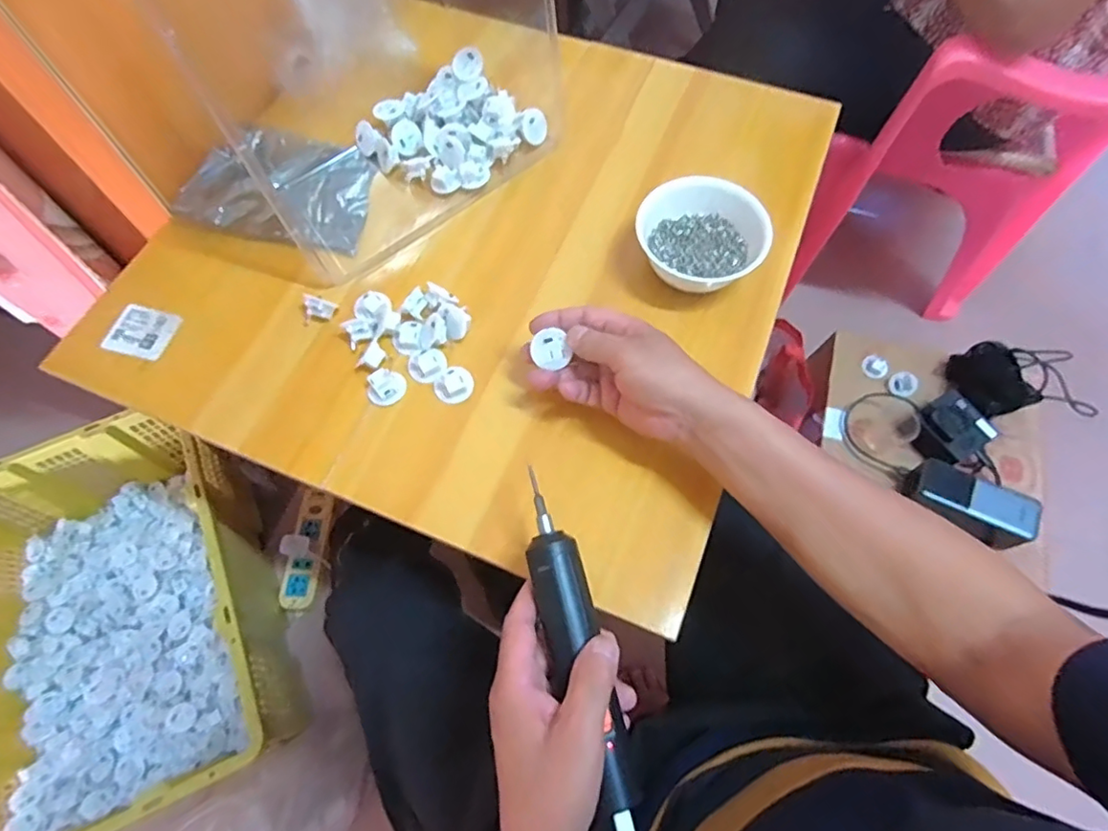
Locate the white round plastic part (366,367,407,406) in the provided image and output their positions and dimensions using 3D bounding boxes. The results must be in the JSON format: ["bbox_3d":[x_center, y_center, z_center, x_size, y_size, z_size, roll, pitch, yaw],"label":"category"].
[{"bbox_3d":[-0.144,-0.025,0.499,0.033,0.014,0.028,-36,70,-15],"label":"white round plastic part"}]

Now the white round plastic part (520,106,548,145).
[{"bbox_3d":[-0.021,-0.300,0.607,0.029,0.034,0.004,-40,34,0],"label":"white round plastic part"}]

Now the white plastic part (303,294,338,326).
[{"bbox_3d":[-0.215,-0.098,0.529,0.032,0.024,0.017,-11,66,-5],"label":"white plastic part"}]

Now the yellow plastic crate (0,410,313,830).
[{"bbox_3d":[-0.565,0.277,0.774,0.342,0.233,0.473,-26,68,-11],"label":"yellow plastic crate"}]

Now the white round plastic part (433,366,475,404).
[{"bbox_3d":[-0.086,-0.027,0.502,0.033,0.015,0.030,0,65,0],"label":"white round plastic part"}]

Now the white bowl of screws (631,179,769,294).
[{"bbox_3d":[0.135,-0.176,0.541,0.112,0.049,0.114,0,65,0],"label":"white bowl of screws"}]

